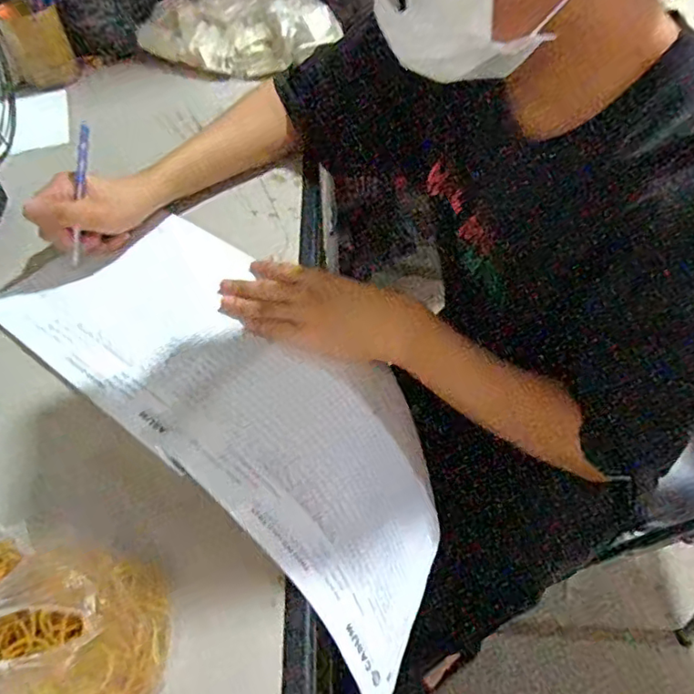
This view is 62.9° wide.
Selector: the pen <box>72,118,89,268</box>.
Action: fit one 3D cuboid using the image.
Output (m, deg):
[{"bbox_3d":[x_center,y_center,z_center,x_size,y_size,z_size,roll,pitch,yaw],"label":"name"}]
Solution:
[{"bbox_3d":[-0.258,-0.145,0.547,0.008,0.136,0.010,14,15,16],"label":"pen"}]

